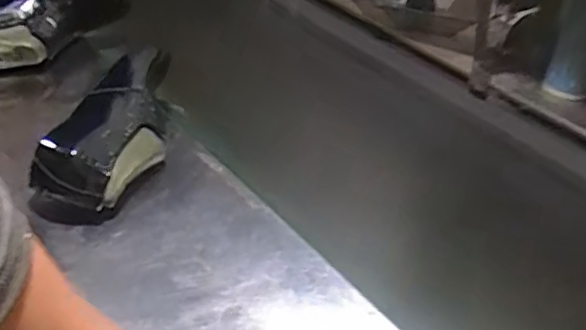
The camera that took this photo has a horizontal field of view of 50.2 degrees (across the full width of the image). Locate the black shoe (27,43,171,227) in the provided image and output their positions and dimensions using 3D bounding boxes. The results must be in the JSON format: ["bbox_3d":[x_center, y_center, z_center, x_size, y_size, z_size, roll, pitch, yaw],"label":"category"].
[{"bbox_3d":[-0.199,-0.042,0.706,0.110,0.087,0.267,2,38,-1],"label":"black shoe"}]

